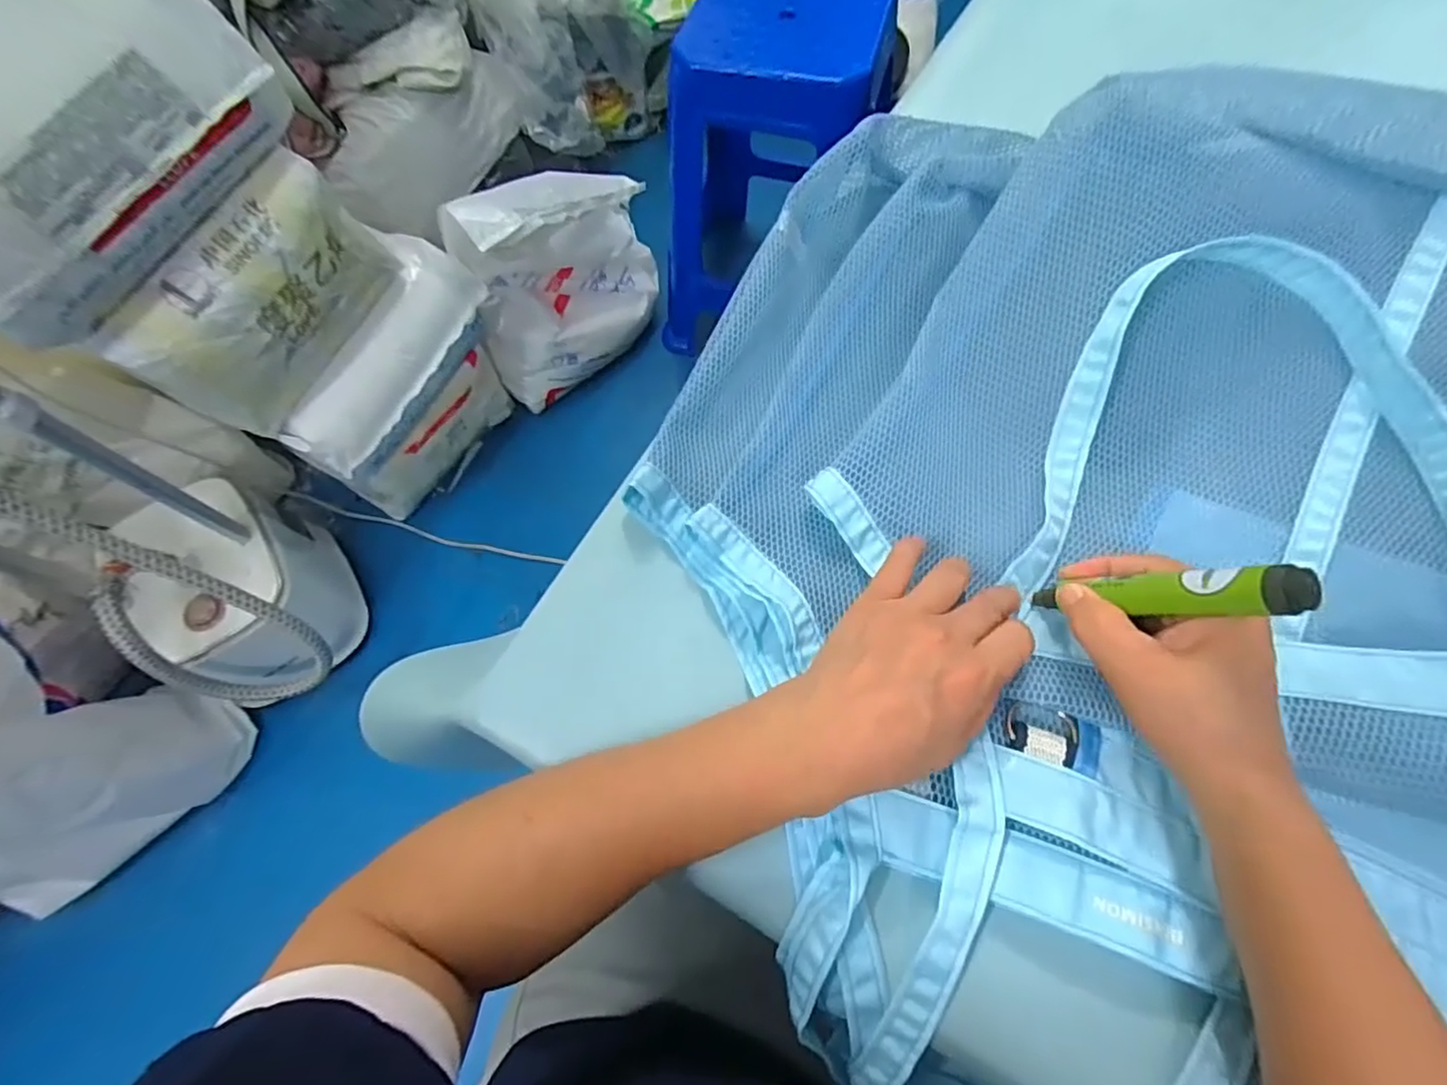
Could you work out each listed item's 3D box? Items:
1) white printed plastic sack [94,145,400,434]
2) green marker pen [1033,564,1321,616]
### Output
[{"bbox_3d":[-0.568,-0.300,0.806,0.078,0.218,0.318,29,78,17],"label":"white printed plastic sack"},{"bbox_3d":[0.186,0.023,0.274,0.013,0.109,0.017,35,69,-19],"label":"green marker pen"}]

